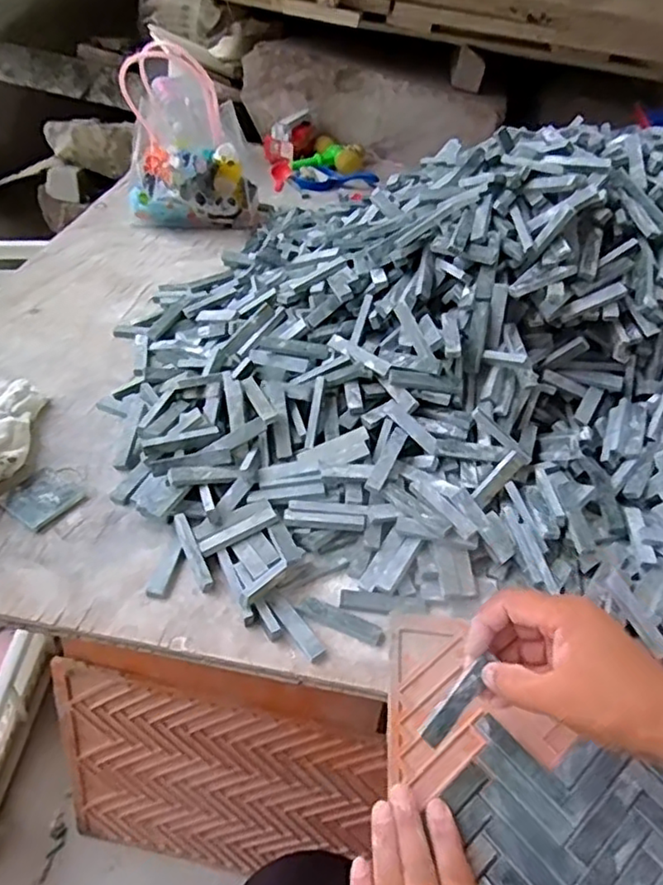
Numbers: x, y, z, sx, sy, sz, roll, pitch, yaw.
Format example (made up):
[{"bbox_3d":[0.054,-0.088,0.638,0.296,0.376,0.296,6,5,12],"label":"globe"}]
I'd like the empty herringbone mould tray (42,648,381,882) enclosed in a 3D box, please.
[{"bbox_3d":[-0.114,0.330,0.628,0.310,0.309,0.013,9,29,5],"label":"empty herringbone mould tray"}]

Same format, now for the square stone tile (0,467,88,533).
[{"bbox_3d":[-0.226,0.043,0.495,0.047,0.007,0.049,29,48,22],"label":"square stone tile"}]

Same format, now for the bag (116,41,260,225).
[{"bbox_3d":[-0.173,-0.348,0.790,0.163,0.151,0.066,-2,45,-9],"label":"bag"}]

